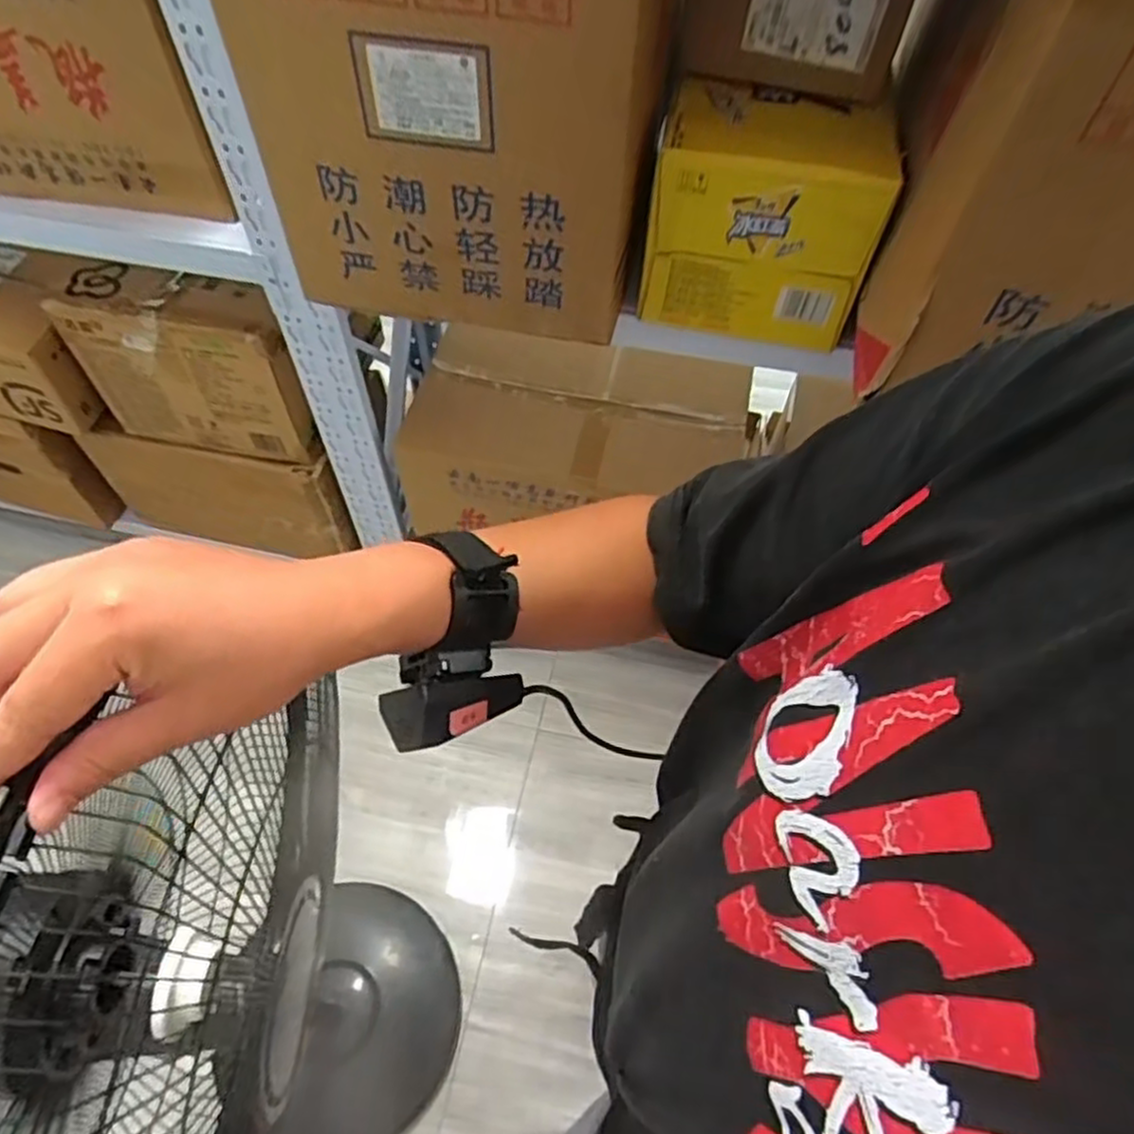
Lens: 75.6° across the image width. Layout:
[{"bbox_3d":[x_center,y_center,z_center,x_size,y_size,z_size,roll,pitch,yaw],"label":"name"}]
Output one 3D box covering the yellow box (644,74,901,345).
[{"bbox_3d":[0.217,-0.395,0.837,0.240,0.208,0.140,8,56,2],"label":"yellow box"}]

